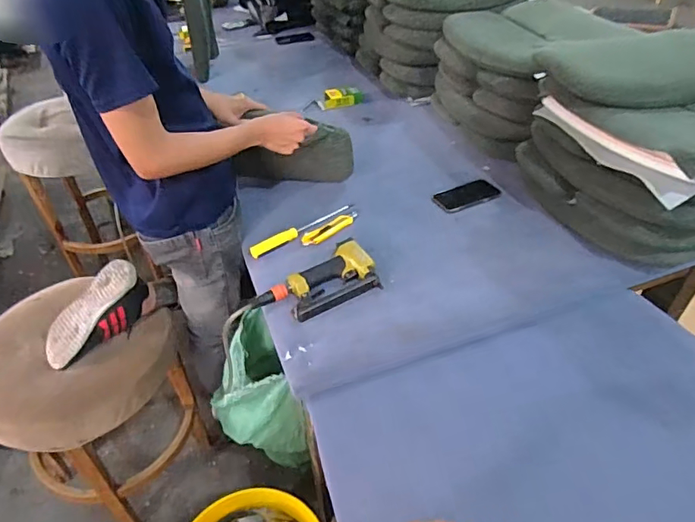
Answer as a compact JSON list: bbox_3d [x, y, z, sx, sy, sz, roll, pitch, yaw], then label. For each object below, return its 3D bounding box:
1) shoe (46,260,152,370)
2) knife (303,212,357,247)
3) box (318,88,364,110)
[{"bbox_3d":[-0.576,0.128,1.136,0.090,0.135,0.273,34,77,34],"label":"shoe"},{"bbox_3d":[-0.035,-0.076,1.122,0.160,0.018,0.031,-29,48,-28],"label":"knife"},{"bbox_3d":[-0.024,-0.548,1.635,0.156,0.038,0.082,-8,42,-7],"label":"box"}]

